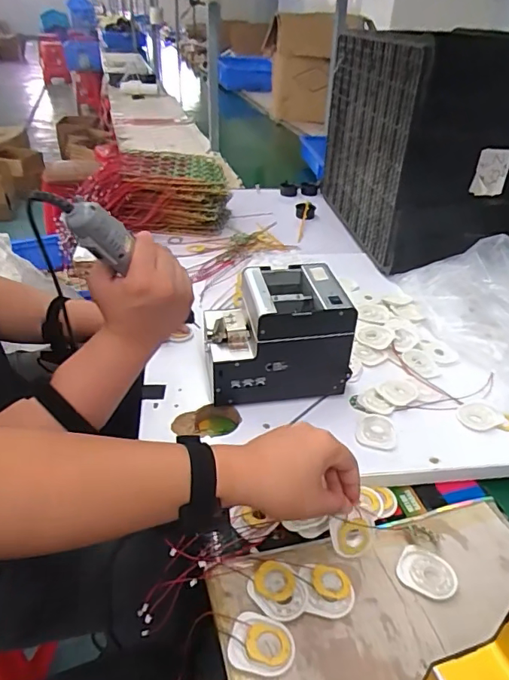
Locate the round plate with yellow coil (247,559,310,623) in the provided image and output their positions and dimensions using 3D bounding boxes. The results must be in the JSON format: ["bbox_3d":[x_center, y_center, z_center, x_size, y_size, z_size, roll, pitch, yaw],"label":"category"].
[{"bbox_3d":[0.023,0.246,0.482,0.056,0.013,0.048,30,43,33],"label":"round plate with yellow coil"}]

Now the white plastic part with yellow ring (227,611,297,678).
[{"bbox_3d":[0.007,0.273,0.442,0.057,0.009,0.047,11,36,12],"label":"white plastic part with yellow ring"}]

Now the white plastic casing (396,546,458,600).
[{"bbox_3d":[0.179,0.241,0.512,0.057,0.004,0.048,18,38,21],"label":"white plastic casing"}]

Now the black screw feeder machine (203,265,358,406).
[{"bbox_3d":[0.028,-0.008,0.680,0.184,0.144,0.137,-1,35,-6],"label":"black screw feeder machine"}]

